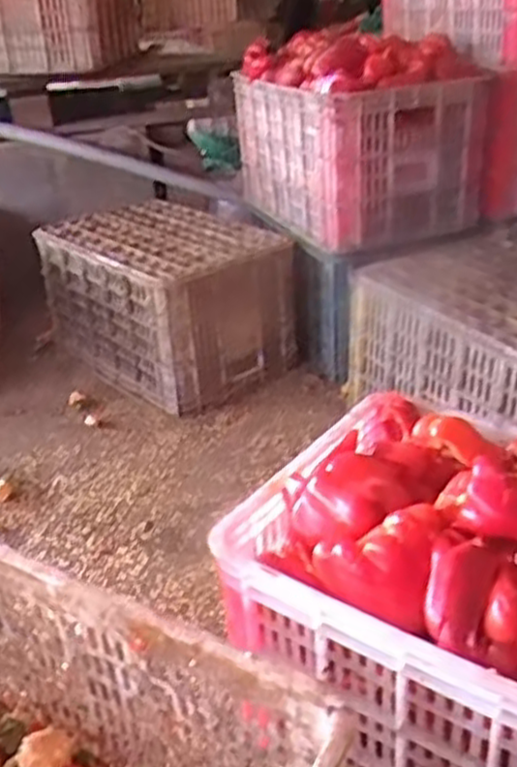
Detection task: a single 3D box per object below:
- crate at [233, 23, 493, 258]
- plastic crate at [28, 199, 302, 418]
[{"bbox_3d":[0.192,-0.525,1.587,0.407,0.325,0.453,-13,30,-18],"label":"crate"},{"bbox_3d":[-0.187,-0.179,1.640,0.496,0.285,0.348,22,37,38],"label":"plastic crate"}]

